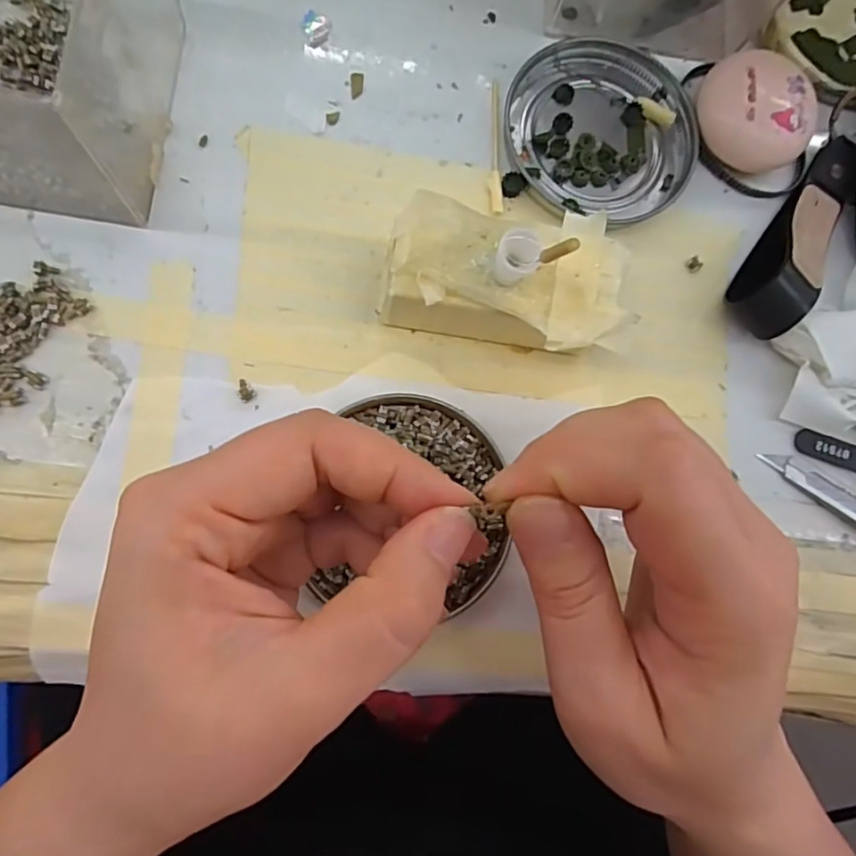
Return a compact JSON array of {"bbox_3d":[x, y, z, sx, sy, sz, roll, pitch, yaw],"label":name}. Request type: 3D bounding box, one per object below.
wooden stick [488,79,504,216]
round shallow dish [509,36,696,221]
[{"bbox_3d":[0.027,-0.114,0.240,0.006,0.004,0.060,1,83,-7],"label":"wooden stick"},{"bbox_3d":[0.071,-0.122,0.244,0.075,0.008,0.073,1,83,-7],"label":"round shallow dish"}]

